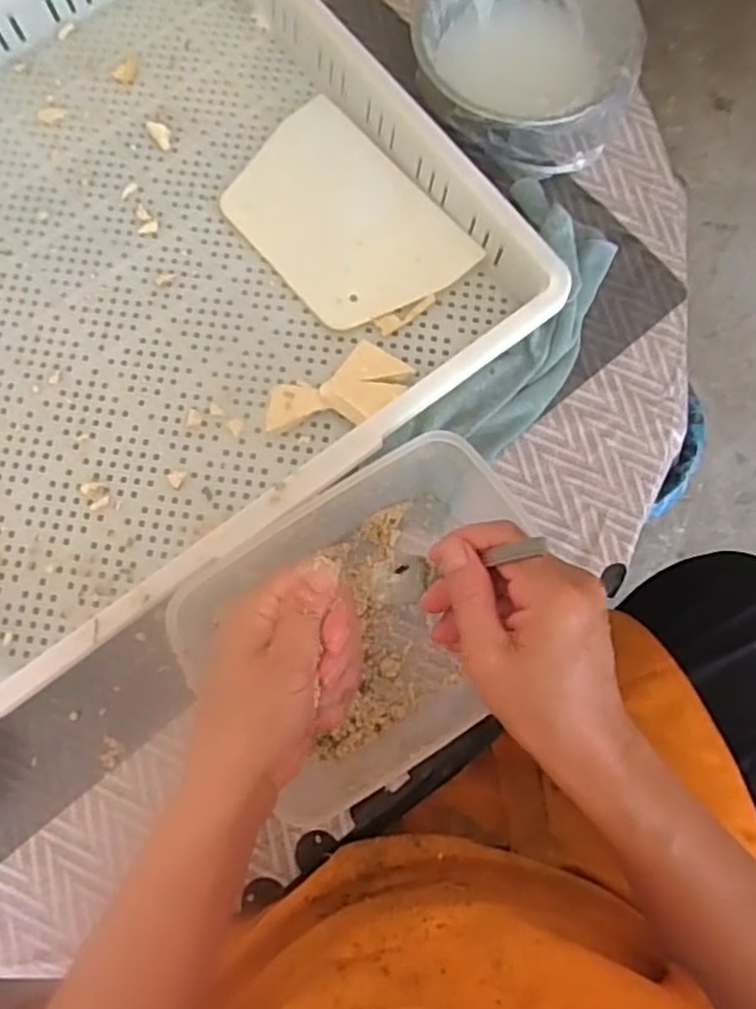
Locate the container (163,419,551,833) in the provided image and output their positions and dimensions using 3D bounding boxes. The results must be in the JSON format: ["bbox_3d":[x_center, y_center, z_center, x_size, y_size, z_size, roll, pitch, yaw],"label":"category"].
[{"bbox_3d":[0.005,0.073,0.429,0.218,0.094,0.166,-32,75,-7],"label":"container"}]

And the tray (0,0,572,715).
[{"bbox_3d":[-0.188,-0.179,0.509,0.473,0.057,0.468,-36,76,-8],"label":"tray"}]

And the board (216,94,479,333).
[{"bbox_3d":[-0.029,-0.212,0.526,0.119,0.007,0.184,-40,76,-9],"label":"board"}]

